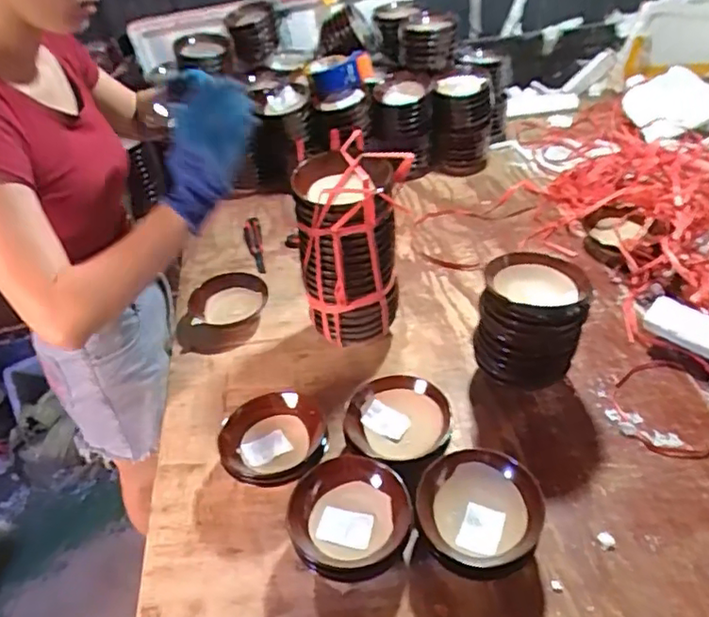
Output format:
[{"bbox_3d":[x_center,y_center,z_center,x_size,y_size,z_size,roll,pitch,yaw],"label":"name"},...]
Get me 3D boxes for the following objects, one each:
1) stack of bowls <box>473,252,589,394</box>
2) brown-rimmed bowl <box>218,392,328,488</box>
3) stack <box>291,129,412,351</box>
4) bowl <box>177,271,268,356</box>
[{"bbox_3d":[0.282,0.019,0.973,0.161,0.187,0.139,9,43,17],"label":"stack of bowls"},{"bbox_3d":[-0.123,0.212,0.924,0.140,0.090,0.146,-3,41,3],"label":"brown-rimmed bowl"},{"bbox_3d":[0.001,-0.106,1.029,0.188,0.322,0.179,-4,41,2],"label":"stack"},{"bbox_3d":[-0.258,0.010,1.196,0.157,0.055,0.175,-2,41,4],"label":"bowl"}]

